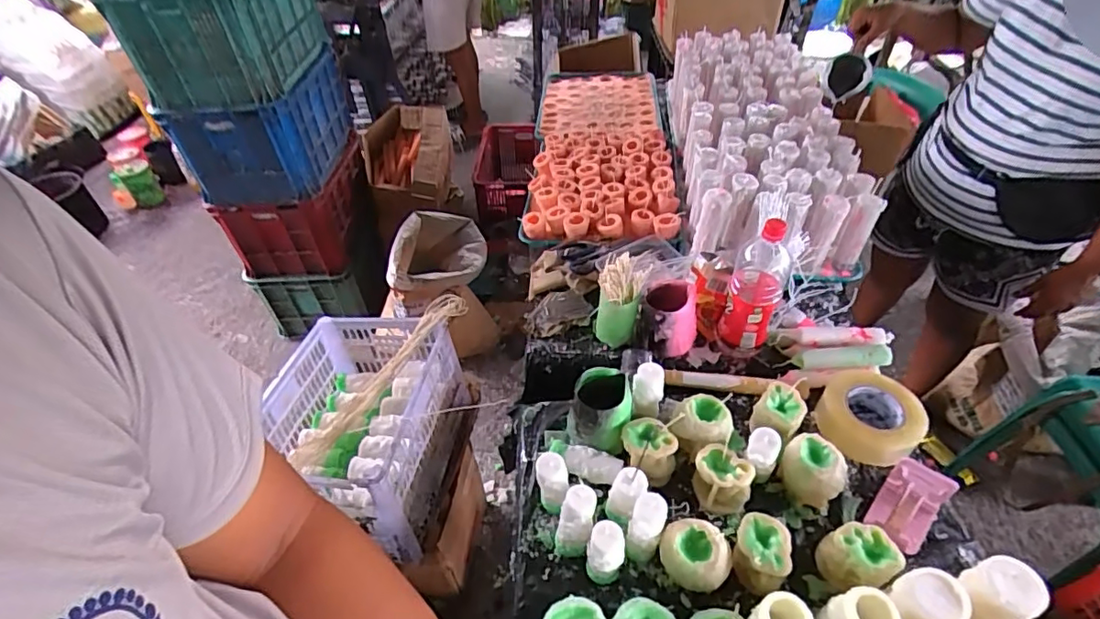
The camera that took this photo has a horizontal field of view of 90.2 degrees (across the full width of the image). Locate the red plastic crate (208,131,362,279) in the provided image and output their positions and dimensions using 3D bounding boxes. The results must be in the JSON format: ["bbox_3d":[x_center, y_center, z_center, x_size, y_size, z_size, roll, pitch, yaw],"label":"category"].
[{"bbox_3d":[-0.810,-0.332,1.783,0.355,0.254,0.391,-4,45,-1],"label":"red plastic crate"}]

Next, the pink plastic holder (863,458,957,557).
[{"bbox_3d":[0.461,0.251,0.701,0.068,0.091,0.093,32,55,30],"label":"pink plastic holder"}]

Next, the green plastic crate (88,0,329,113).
[{"bbox_3d":[-0.792,-0.721,1.375,0.311,0.266,0.411,3,45,6],"label":"green plastic crate"}]

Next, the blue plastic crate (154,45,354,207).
[{"bbox_3d":[-0.823,-0.544,1.610,0.338,0.264,0.430,-1,45,3],"label":"blue plastic crate"}]

